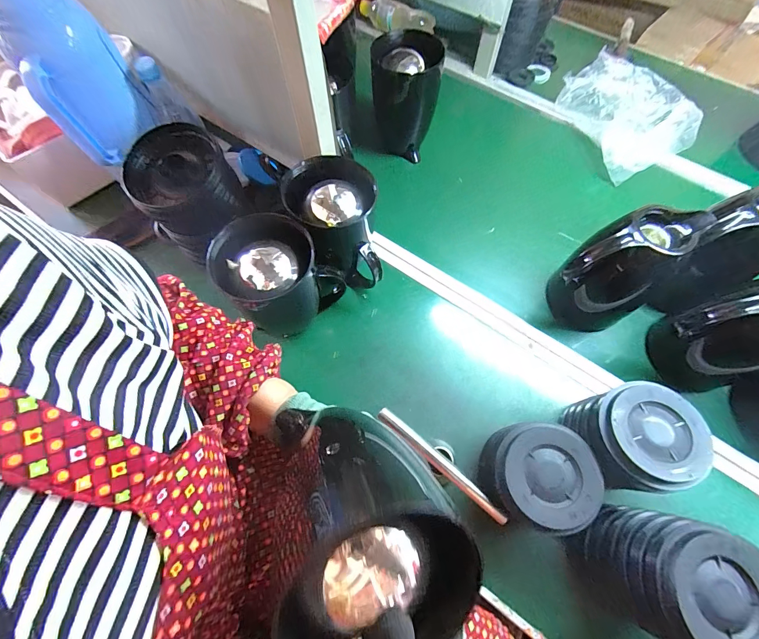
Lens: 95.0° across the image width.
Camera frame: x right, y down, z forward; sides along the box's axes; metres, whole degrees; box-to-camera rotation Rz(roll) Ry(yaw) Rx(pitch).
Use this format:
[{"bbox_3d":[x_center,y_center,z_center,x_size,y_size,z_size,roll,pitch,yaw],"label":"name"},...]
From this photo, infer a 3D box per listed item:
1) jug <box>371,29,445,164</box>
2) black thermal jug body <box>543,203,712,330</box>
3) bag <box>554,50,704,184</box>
[{"bbox_3d":[0.049,-0.431,0.693,0.121,0.195,0.129,2,66,1],"label":"jug"},{"bbox_3d":[0.349,-0.063,0.518,0.139,0.193,0.107,-30,69,-13],"label":"black thermal jug body"},{"bbox_3d":[0.523,-0.442,0.748,0.190,0.086,0.275,-20,67,-9],"label":"bag"}]

